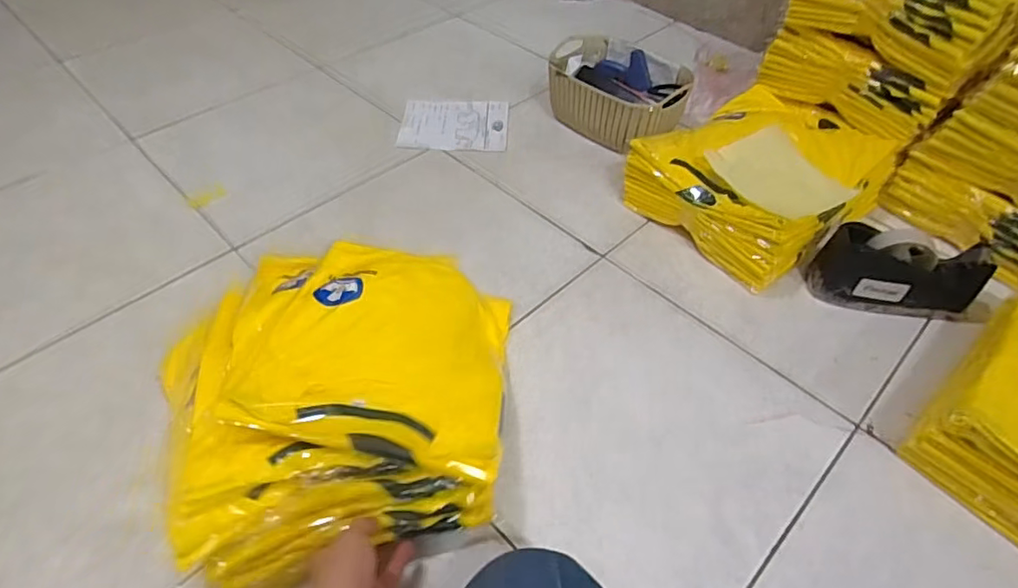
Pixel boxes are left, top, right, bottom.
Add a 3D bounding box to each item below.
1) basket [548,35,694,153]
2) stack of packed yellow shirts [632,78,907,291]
[{"bbox_3d":[0.199,-0.371,1.050,0.183,0.102,0.263,-37,60,-28],"label":"basket"},{"bbox_3d":[0.396,-0.195,0.885,0.326,0.136,0.273,-30,57,-24],"label":"stack of packed yellow shirts"}]

